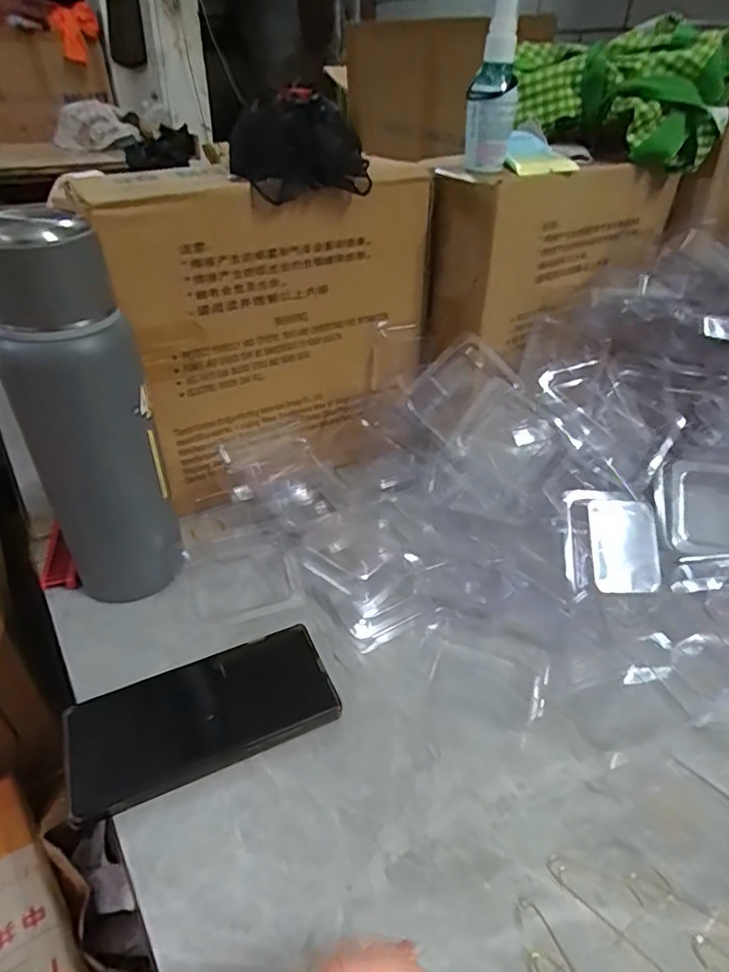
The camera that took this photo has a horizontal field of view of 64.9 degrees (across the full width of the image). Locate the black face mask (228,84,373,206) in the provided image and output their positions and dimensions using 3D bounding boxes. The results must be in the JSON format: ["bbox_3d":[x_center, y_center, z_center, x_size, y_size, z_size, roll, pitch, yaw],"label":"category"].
[{"bbox_3d":[-0.047,-0.252,0.424,0.104,0.061,0.064,-5,37,-9],"label":"black face mask"}]

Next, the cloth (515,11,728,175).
[{"bbox_3d":[0.241,-0.375,0.548,0.192,0.098,0.107,9,37,10],"label":"cloth"}]

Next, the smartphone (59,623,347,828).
[{"bbox_3d":[-0.103,0.143,0.366,0.161,0.014,0.078,-16,41,-22],"label":"smartphone"}]

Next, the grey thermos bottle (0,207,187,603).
[{"bbox_3d":[-0.189,-0.037,0.394,0.074,0.271,0.063,-23,43,-30],"label":"grey thermos bottle"}]

